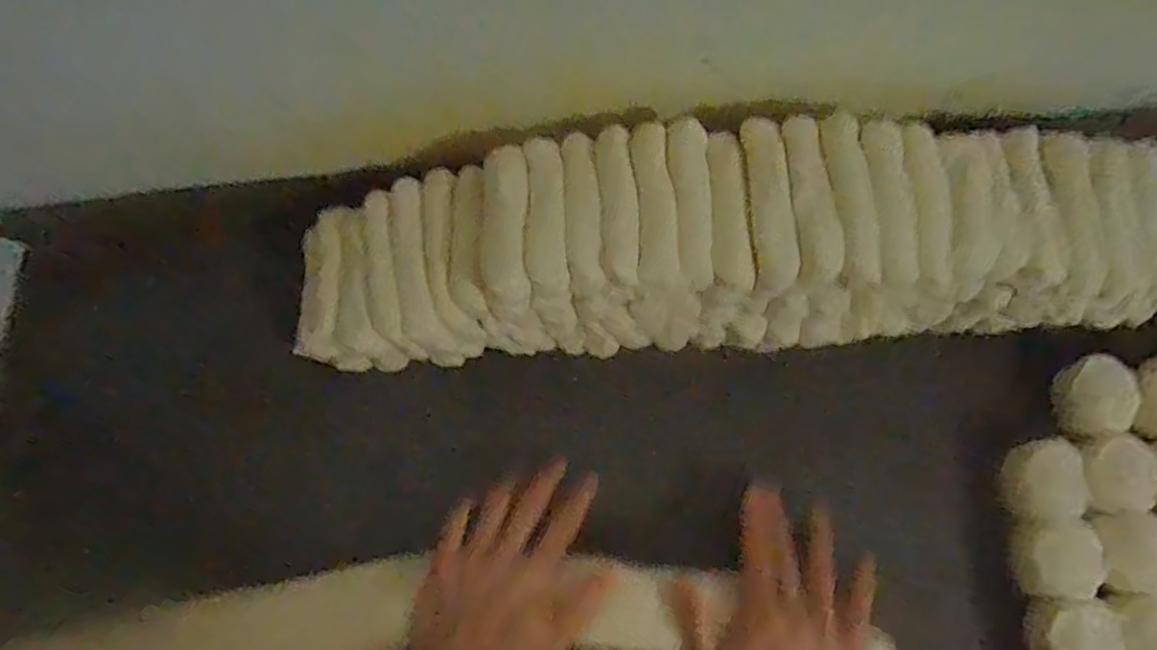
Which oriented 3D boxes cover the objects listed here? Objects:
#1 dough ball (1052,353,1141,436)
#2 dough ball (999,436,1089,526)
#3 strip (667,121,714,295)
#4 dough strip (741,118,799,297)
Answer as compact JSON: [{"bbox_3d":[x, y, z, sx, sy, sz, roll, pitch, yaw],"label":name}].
[{"bbox_3d":[0.417,0.057,0.513,0.048,0.037,0.061,-5,73,0],"label":"dough ball"},{"bbox_3d":[0.362,0.119,0.494,0.055,0.054,0.059,-5,73,0],"label":"dough ball"},{"bbox_3d":[0.077,-0.090,0.441,0.028,0.020,0.128,1,73,2],"label":"strip"},{"bbox_3d":[0.130,-0.086,0.441,0.029,0.028,0.122,-2,73,1],"label":"dough strip"}]

